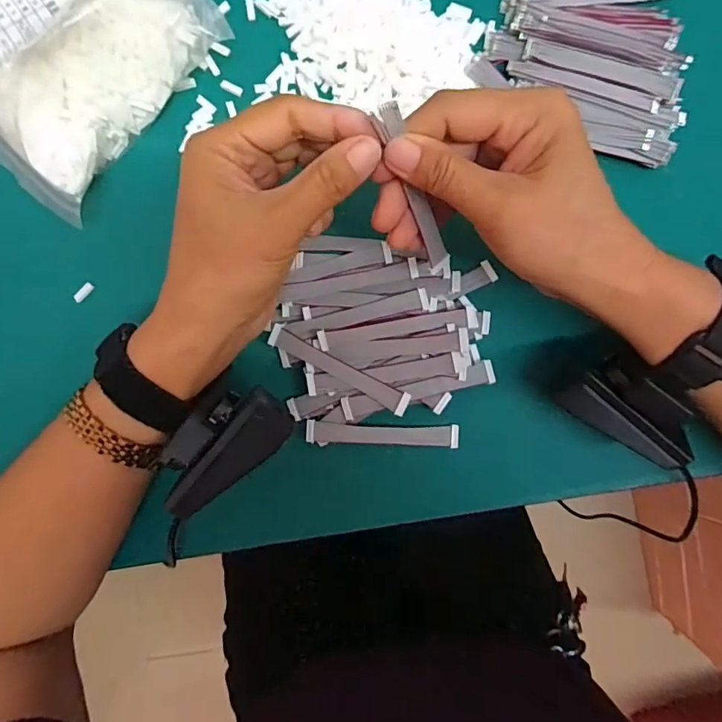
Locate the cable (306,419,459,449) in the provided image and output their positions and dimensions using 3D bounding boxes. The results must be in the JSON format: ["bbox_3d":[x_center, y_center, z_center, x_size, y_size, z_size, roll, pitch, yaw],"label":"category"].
[{"bbox_3d":[0.013,0.043,0.292,0.088,0.006,0.013,2,89,2],"label":"cable"}]

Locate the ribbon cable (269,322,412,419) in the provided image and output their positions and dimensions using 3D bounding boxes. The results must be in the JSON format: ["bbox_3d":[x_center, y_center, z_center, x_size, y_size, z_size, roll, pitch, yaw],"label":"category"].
[{"bbox_3d":[-0.013,0.004,0.284,0.088,0.009,0.012,28,90,2],"label":"ribbon cable"}]

